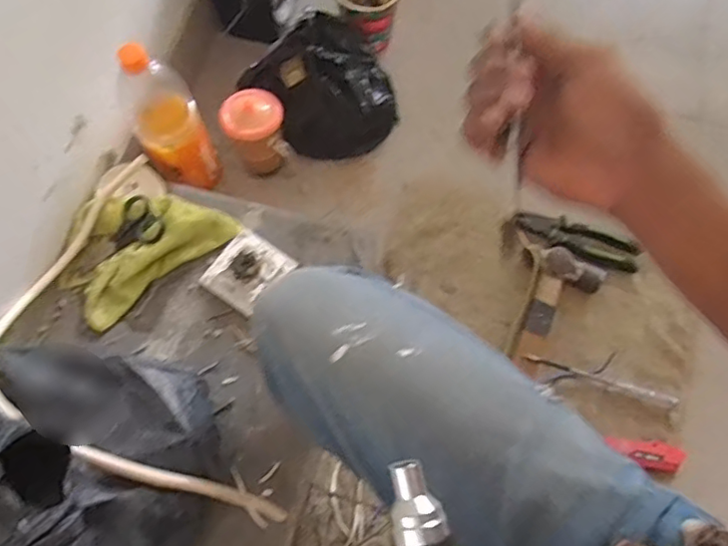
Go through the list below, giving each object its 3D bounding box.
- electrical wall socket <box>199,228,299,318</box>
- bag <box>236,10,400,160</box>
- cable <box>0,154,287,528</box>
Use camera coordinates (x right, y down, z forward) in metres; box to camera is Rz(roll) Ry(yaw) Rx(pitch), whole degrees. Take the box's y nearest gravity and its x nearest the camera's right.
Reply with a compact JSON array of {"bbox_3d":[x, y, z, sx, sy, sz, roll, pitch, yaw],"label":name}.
[{"bbox_3d":[-0.144,-0.005,0.719,0.082,0.030,0.090,36,75,9],"label":"electrical wall socket"},{"bbox_3d":[-0.053,-0.268,0.864,0.192,0.129,0.173,-32,76,-10],"label":"bag"},{"bbox_3d":[-0.274,0.082,0.626,0.204,0.135,0.463,-23,75,-8],"label":"cable"}]

